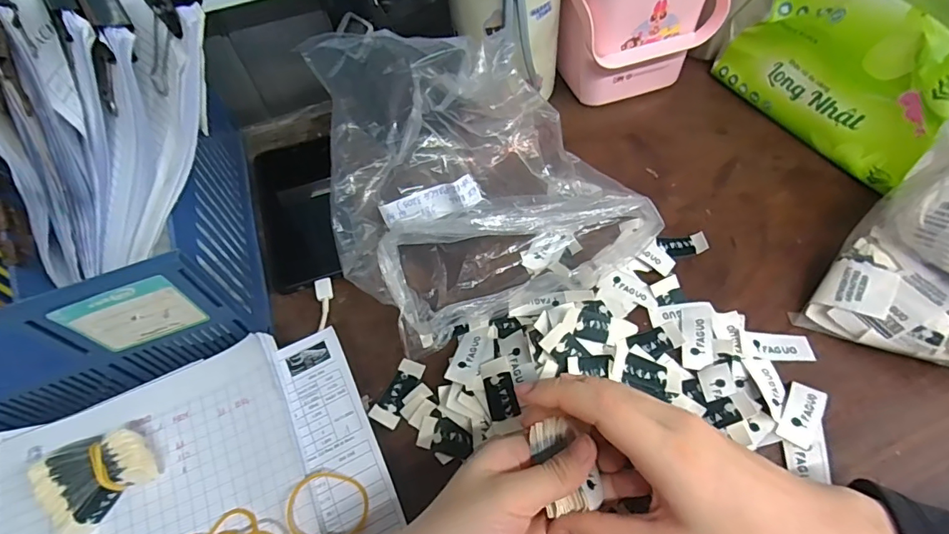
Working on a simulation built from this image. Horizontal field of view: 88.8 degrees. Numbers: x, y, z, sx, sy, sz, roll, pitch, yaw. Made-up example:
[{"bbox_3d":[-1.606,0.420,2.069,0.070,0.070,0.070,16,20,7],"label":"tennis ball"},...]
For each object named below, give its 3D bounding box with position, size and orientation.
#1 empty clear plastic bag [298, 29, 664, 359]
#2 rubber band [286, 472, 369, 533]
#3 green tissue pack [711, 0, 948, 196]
[{"bbox_3d":[-0.007,-0.078,0.352,0.202,0.117,0.194,-26,59,-11],"label":"empty clear plastic bag"},{"bbox_3d":[-0.083,0.137,0.276,0.045,0.005,0.037,4,56,-9],"label":"rubber band"},{"bbox_3d":[0.311,-0.171,0.409,0.080,0.121,0.196,-29,59,-13],"label":"green tissue pack"}]

